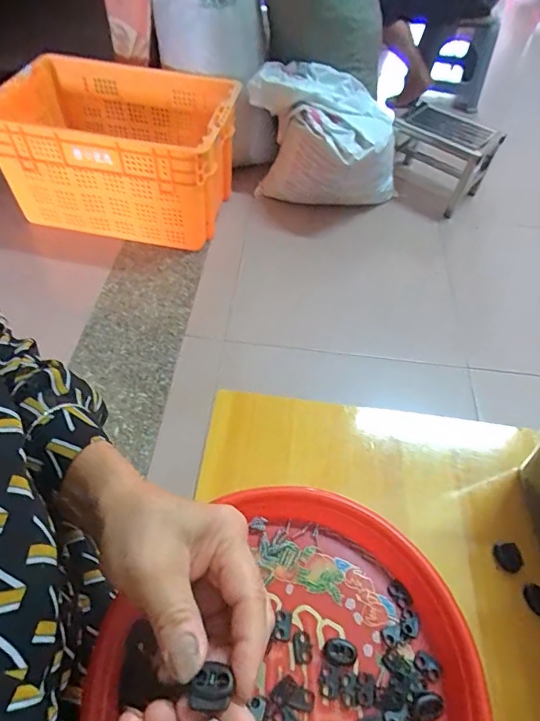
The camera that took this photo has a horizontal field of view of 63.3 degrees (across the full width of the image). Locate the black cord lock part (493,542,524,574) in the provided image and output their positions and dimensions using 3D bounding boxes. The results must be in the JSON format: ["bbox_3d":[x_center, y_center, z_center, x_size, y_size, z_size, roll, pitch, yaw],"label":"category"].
[{"bbox_3d":[0.185,0.152,0.339,0.016,0.009,0.021,-14,57,-14],"label":"black cord lock part"}]

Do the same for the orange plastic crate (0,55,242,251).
[{"bbox_3d":[-0.407,-0.576,1.234,0.572,0.324,0.389,10,55,3],"label":"orange plastic crate"}]

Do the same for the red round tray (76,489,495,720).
[{"bbox_3d":[0.021,0.199,0.277,0.225,0.026,0.219,2,55,-3],"label":"red round tray"}]

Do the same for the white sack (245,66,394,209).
[{"bbox_3d":[0.153,-0.616,1.302,0.440,0.330,0.248,20,56,9],"label":"white sack"}]

